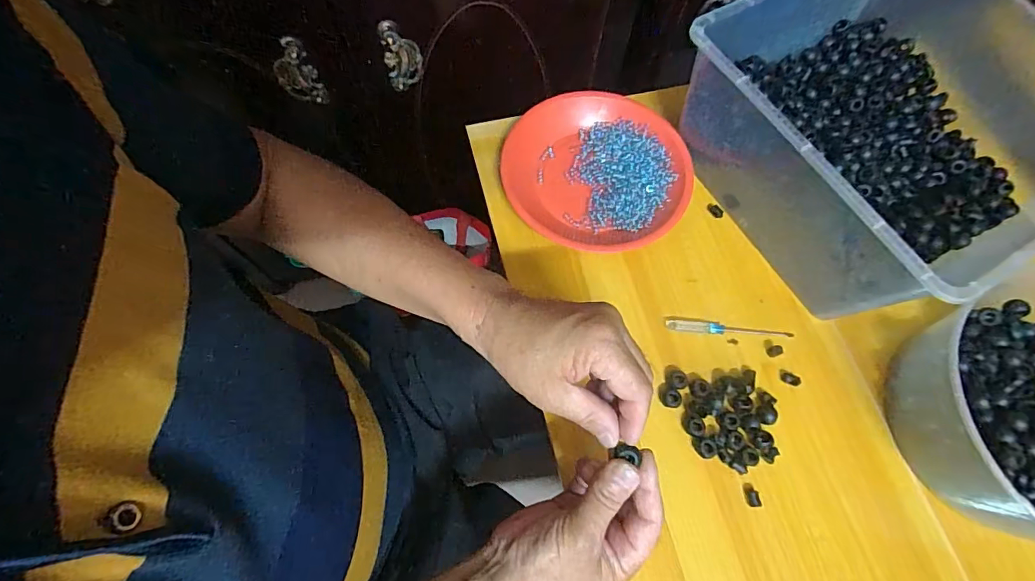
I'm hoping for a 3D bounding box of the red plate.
[{"bbox_3d":[0.082,-0.129,0.501,0.191,0.024,0.185,1,69,-2],"label":"red plate"}]

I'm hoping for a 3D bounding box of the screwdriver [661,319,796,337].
[{"bbox_3d":[0.205,0.038,0.452,0.122,0.005,0.011,5,69,0],"label":"screwdriver"}]

